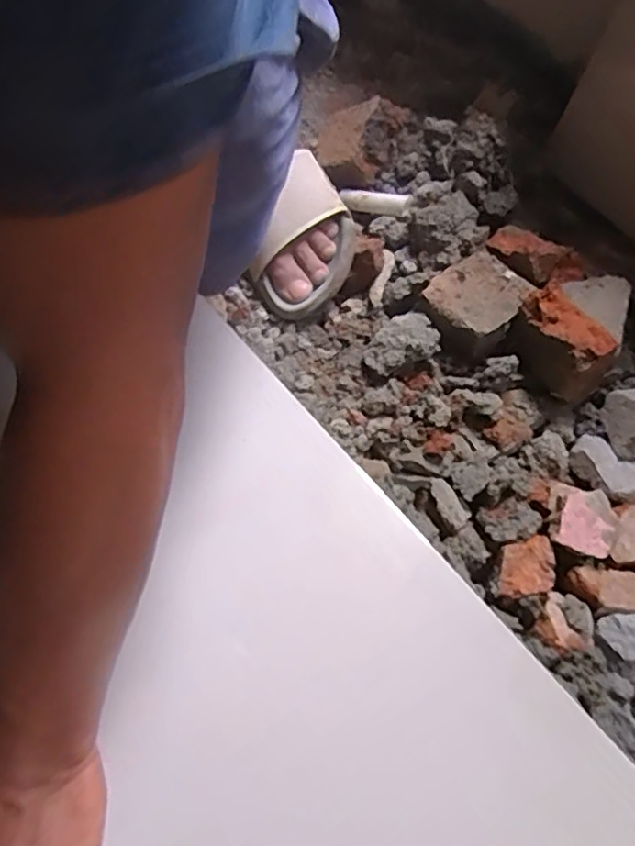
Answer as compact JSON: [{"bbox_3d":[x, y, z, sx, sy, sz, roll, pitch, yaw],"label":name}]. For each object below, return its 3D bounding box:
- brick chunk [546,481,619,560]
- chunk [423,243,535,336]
[{"bbox_3d":[0.205,0.075,0.471,0.053,0.018,0.052,19,62,8],"label":"brick chunk"},{"bbox_3d":[0.147,-0.116,0.560,0.080,0.028,0.075,-34,68,-20],"label":"chunk"}]

